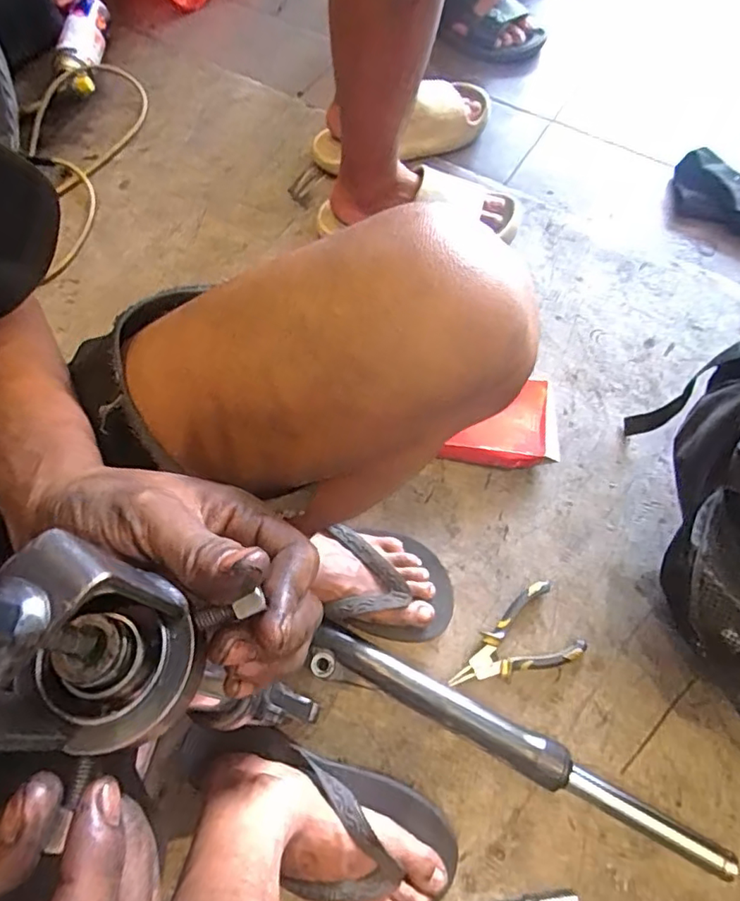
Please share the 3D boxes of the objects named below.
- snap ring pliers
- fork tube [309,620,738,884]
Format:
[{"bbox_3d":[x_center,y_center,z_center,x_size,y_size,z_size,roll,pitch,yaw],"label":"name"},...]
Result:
[{"bbox_3d":[0.149,0.204,0.579,0.138,0.018,0.079,-26,71,-8],"label":"snap ring pliers"},{"bbox_3d":[0.136,0.284,0.539,0.417,0.034,0.044,24,72,10],"label":"fork tube"}]

